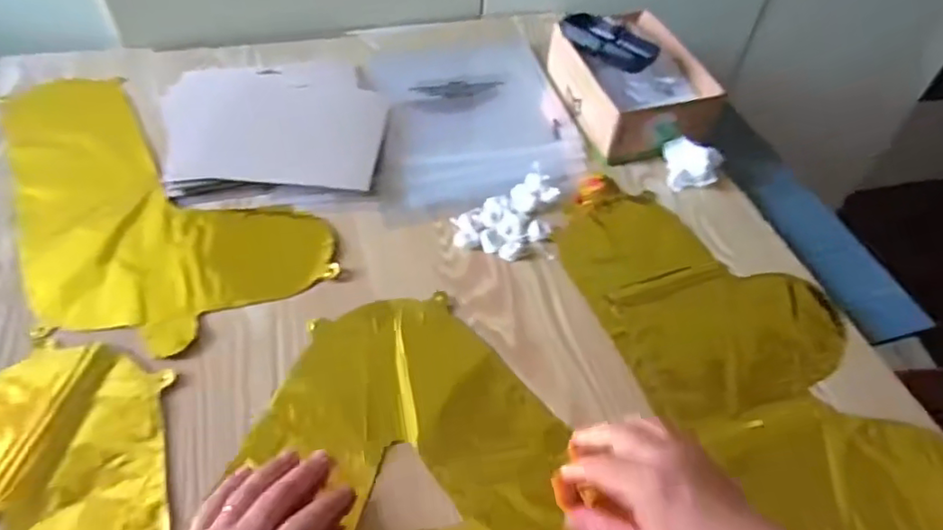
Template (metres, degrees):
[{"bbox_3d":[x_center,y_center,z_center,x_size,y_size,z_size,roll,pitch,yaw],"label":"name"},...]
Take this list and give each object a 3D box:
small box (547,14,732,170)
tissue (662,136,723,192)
[{"bbox_3d":[0.179,-0.208,0.673,0.135,0.063,0.199,-11,52,-12],"label":"small box"},{"bbox_3d":[0.236,-0.108,0.633,0.057,0.030,0.050,0,50,-3],"label":"tissue"}]

